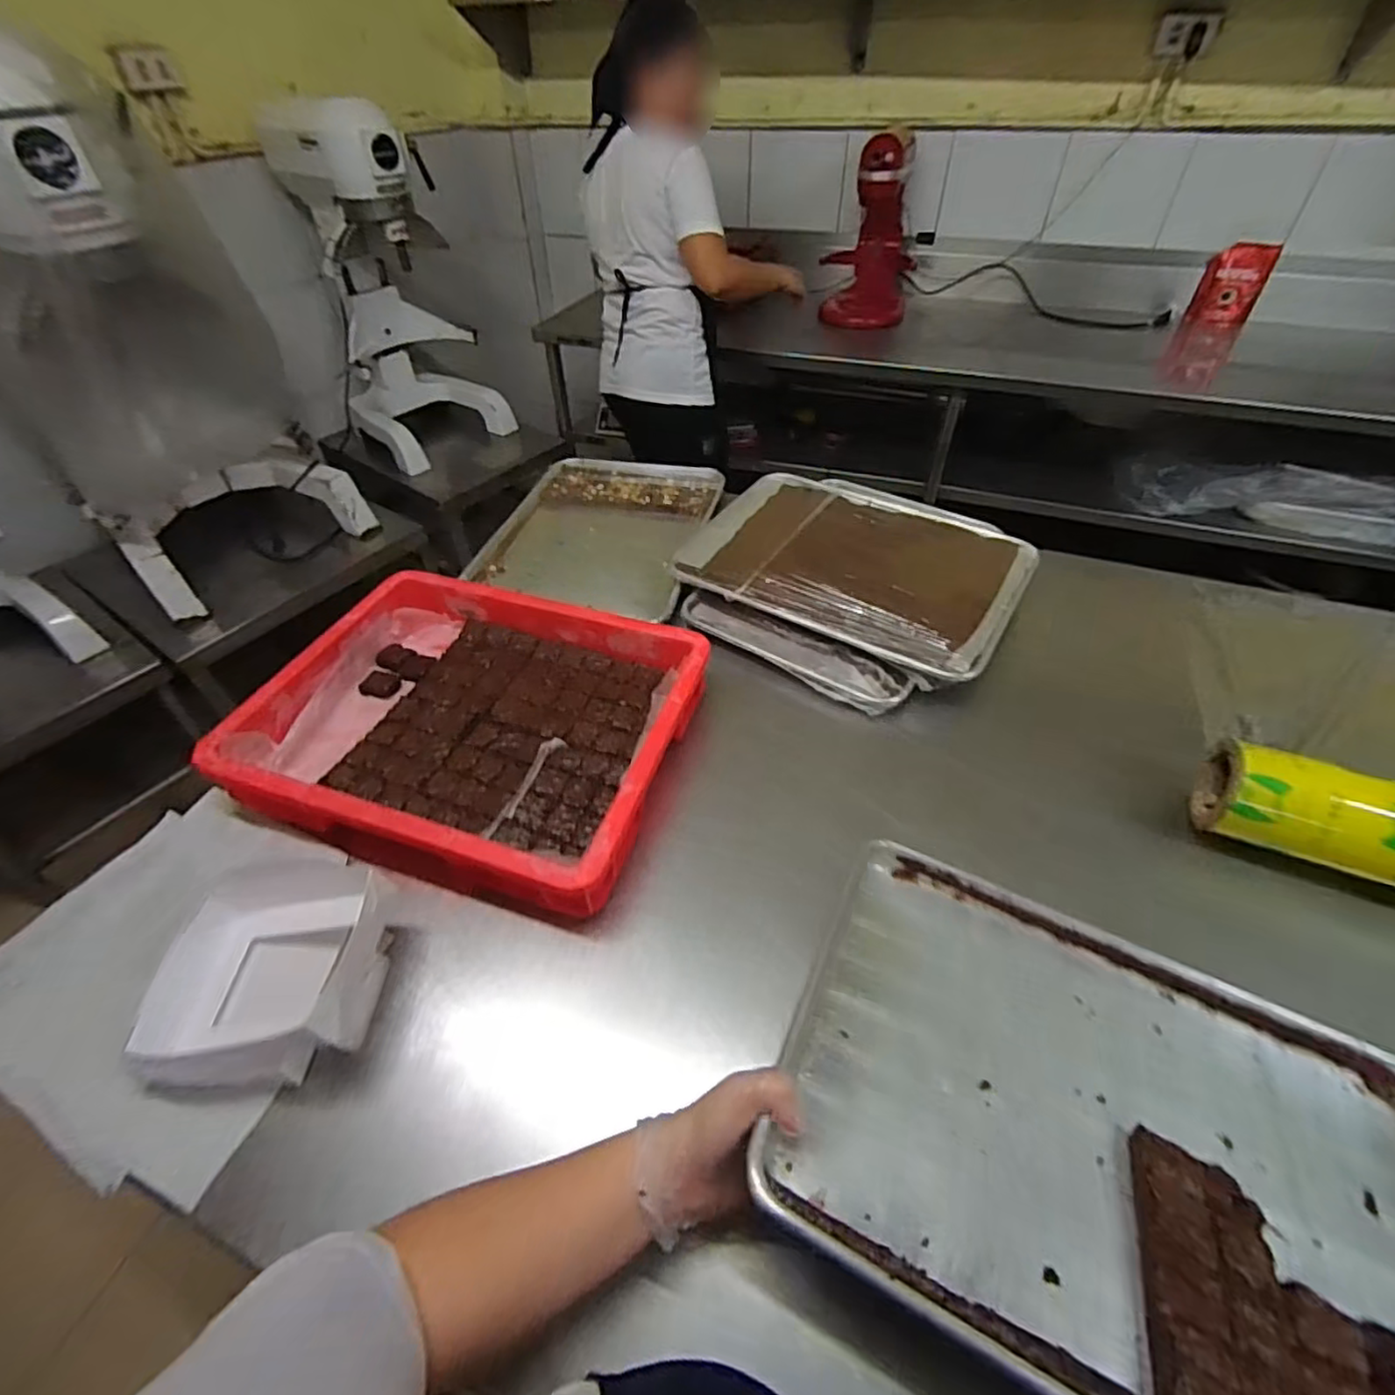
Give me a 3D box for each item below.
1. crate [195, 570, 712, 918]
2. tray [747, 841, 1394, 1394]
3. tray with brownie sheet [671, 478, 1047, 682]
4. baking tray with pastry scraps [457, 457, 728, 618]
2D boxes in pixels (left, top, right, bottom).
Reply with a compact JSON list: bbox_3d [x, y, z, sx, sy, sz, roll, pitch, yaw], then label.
[{"bbox_3d":[-0.243,0.020,0.715,0.441,0.074,0.344,14,49,15],"label":"crate"},{"bbox_3d":[0.283,0.285,0.421,0.424,0.025,0.327,22,34,18],"label":"tray"},{"bbox_3d":[0.218,-0.198,0.895,0.433,0.022,0.324,25,52,23],"label":"tray with brownie sheet"},{"bbox_3d":[-0.144,-0.282,1.037,0.321,0.035,0.407,9,48,11],"label":"baking tray with pastry scraps"}]

